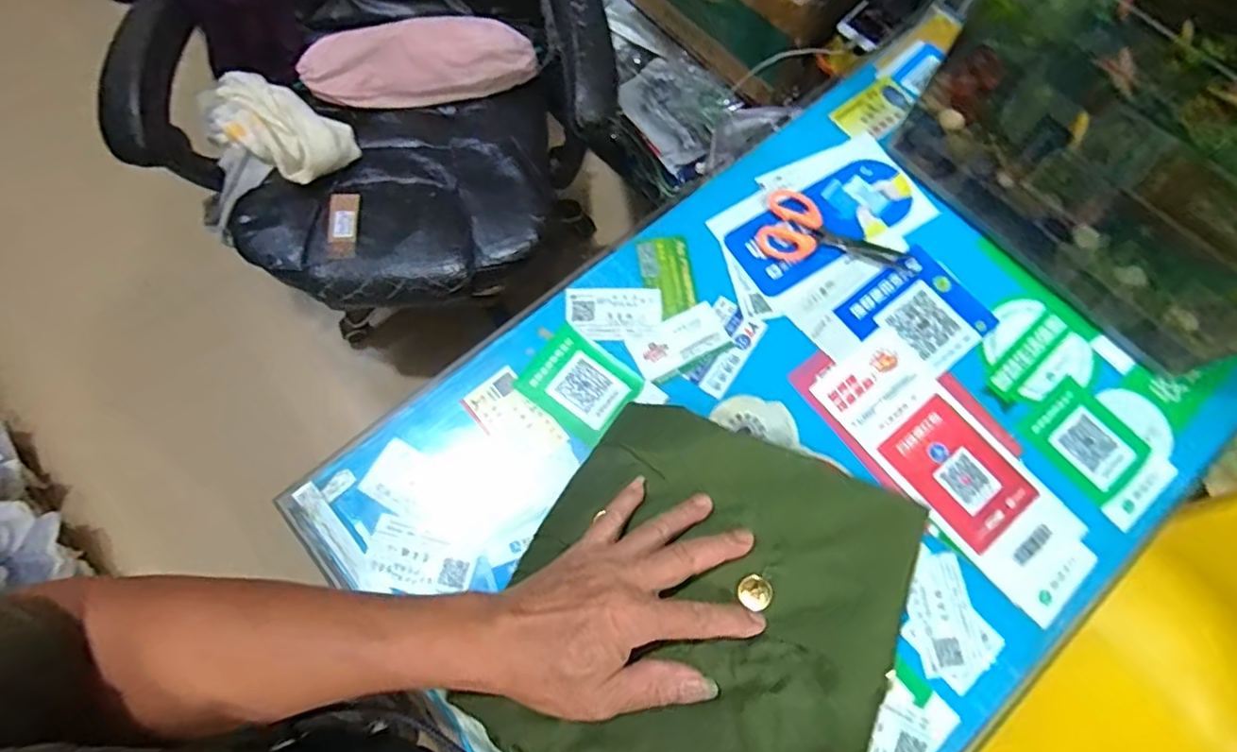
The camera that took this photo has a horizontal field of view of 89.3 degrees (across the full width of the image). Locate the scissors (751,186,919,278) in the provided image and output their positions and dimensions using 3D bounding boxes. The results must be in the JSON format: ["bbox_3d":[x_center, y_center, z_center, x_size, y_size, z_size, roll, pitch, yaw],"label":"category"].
[{"bbox_3d":[0.216,-0.141,0.616,0.155,0.008,0.077,8,71,2],"label":"scissors"}]

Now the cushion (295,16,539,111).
[{"bbox_3d":[-0.350,-0.552,1.118,0.391,0.111,0.098,-8,71,-4],"label":"cushion"}]

